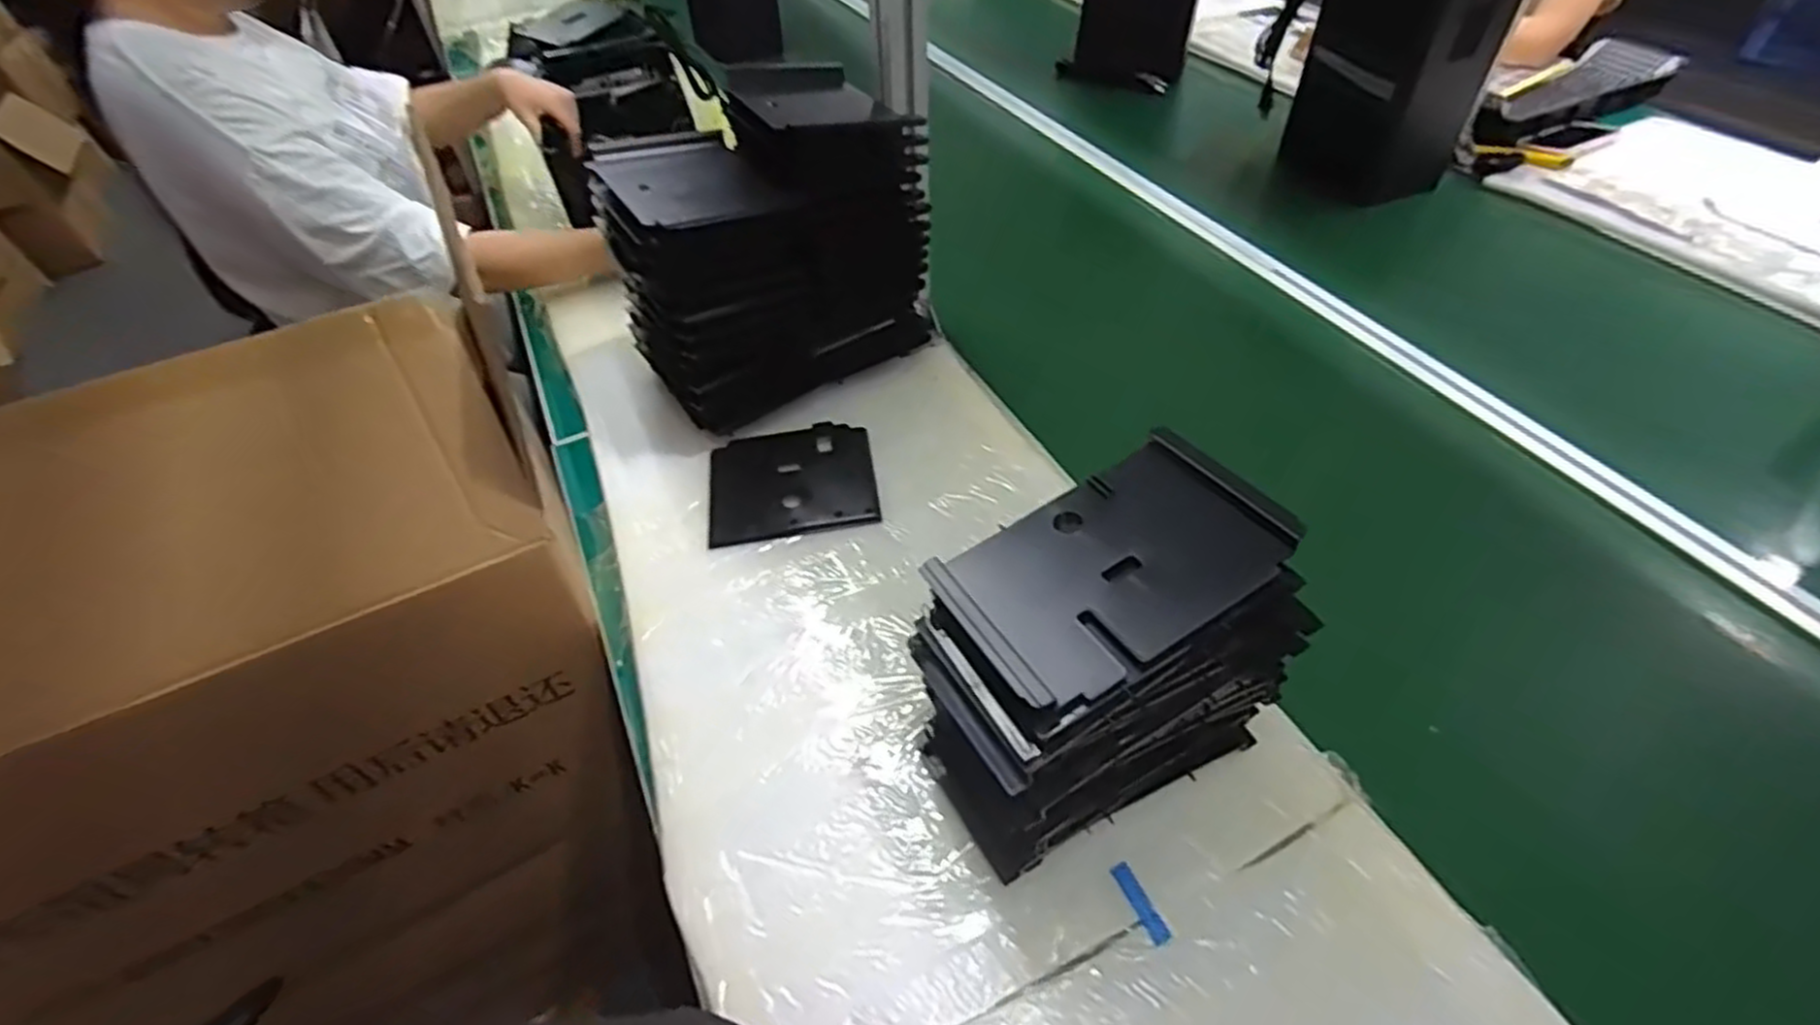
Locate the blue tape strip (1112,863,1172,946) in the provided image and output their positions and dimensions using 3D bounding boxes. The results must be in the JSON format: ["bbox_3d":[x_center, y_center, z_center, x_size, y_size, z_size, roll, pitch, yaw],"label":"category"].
[{"bbox_3d":[0.143,0.242,0.484,0.012,0.004,0.049,-28,58,-9],"label":"blue tape strip"}]

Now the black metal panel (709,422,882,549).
[{"bbox_3d":[-0.112,-0.030,0.741,0.154,0.014,0.132,-7,49,-4],"label":"black metal panel"}]

